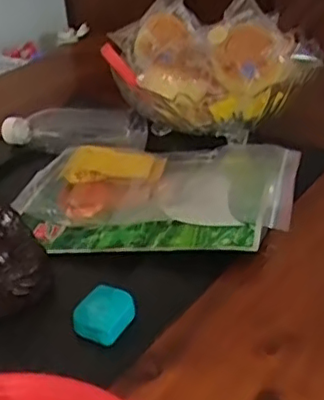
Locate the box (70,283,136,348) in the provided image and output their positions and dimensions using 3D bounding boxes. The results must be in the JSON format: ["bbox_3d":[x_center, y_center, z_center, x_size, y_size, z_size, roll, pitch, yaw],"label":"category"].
[{"bbox_3d":[-0.046,0.090,0.497,0.042,0.021,0.047,12,35,26],"label":"box"}]

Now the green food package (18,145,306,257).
[{"bbox_3d":[-0.004,-0.010,0.631,0.265,0.033,0.186,3,32,14],"label":"green food package"}]

